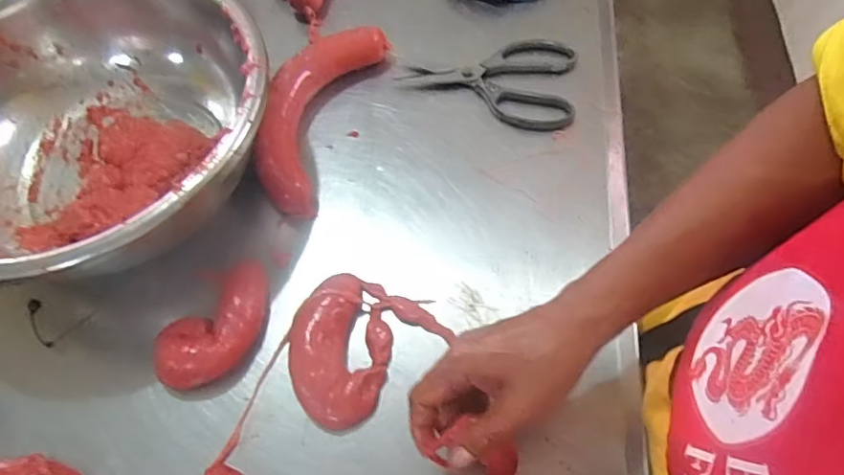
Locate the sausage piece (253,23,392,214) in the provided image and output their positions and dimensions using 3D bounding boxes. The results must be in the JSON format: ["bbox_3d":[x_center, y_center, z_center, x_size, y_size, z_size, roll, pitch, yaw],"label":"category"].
[{"bbox_3d":[-0.117,-0.139,0.577,0.089,0.039,0.244,15,63,9],"label":"sausage piece"}]

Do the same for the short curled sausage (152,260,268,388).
[{"bbox_3d":[-0.178,0.076,0.475,0.066,0.032,0.122,29,66,16],"label":"short curled sausage"}]

